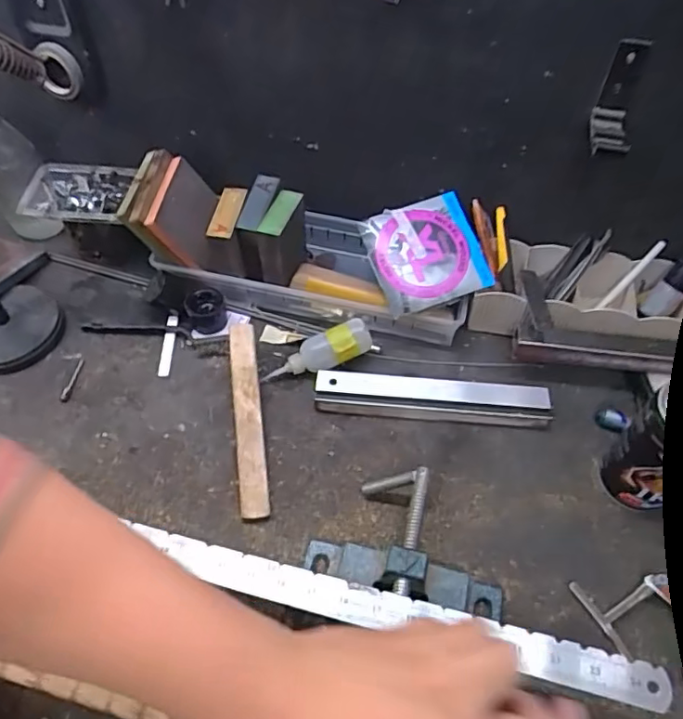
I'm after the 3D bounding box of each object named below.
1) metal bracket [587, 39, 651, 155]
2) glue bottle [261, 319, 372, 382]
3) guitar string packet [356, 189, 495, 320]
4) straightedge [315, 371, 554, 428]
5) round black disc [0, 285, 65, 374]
[{"bbox_3d":[0.225,-0.210,0.463,0.028,0.064,0.066,14,54,10],"label":"metal bracket"},{"bbox_3d":[-0.025,-0.004,0.590,0.113,0.038,0.031,-24,56,2],"label":"glue bottle"},{"bbox_3d":[0.088,-0.109,0.592,0.111,0.016,0.107,-18,78,-6],"label":"guitar string packet"},{"bbox_3d":[0.090,0.040,0.570,0.226,0.019,0.038,4,53,3],"label":"straightedge"},{"bbox_3d":[-0.361,-0.035,0.615,0.110,0.023,0.114,0,53,0],"label":"round black disc"}]

